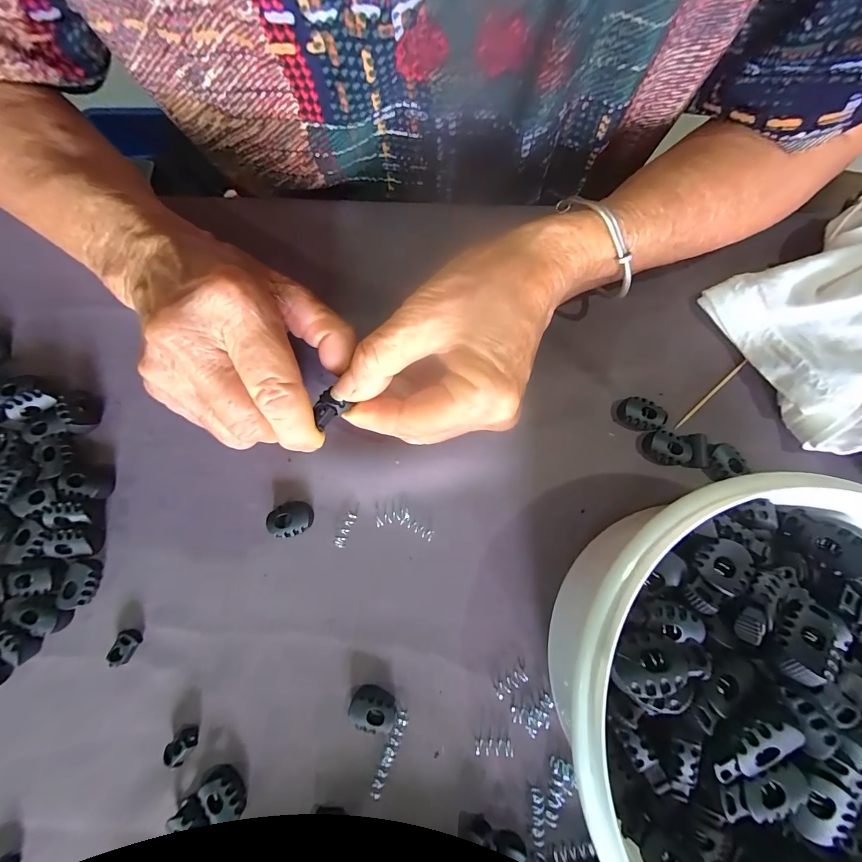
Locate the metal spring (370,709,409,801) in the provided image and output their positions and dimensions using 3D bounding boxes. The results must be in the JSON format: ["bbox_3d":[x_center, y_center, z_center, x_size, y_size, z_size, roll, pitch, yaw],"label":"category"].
[{"bbox_3d":[-0.019,0.152,0.178,0.006,0.004,0.037,23,80,3],"label":"metal spring"}]

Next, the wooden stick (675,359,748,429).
[{"bbox_3d":[0.160,-0.021,0.217,0.060,0.004,0.004,-42,83,-8],"label":"wooden stick"}]

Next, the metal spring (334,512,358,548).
[{"bbox_3d":[-0.045,0.052,0.200,0.007,0.004,0.019,21,79,3],"label":"metal spring"}]

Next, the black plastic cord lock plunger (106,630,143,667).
[{"bbox_3d":[-0.149,0.106,0.185,0.009,0.007,0.015,26,80,4],"label":"black plastic cord lock plunger"}]

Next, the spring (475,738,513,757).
[{"bbox_3d":[0.030,0.150,0.179,0.017,0.004,0.008,1,79,-1],"label":"spring"}]

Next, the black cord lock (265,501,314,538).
[{"bbox_3d":[-0.073,0.046,0.197,0.023,0.008,0.017,-15,80,-4],"label":"black cord lock"}]

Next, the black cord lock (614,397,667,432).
[{"bbox_3d":[0.116,-0.009,0.210,0.022,0.011,0.018,21,79,3],"label":"black cord lock"}]

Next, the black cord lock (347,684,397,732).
[{"bbox_3d":[-0.028,0.131,0.180,0.021,0.010,0.017,7,79,0],"label":"black cord lock"}]

